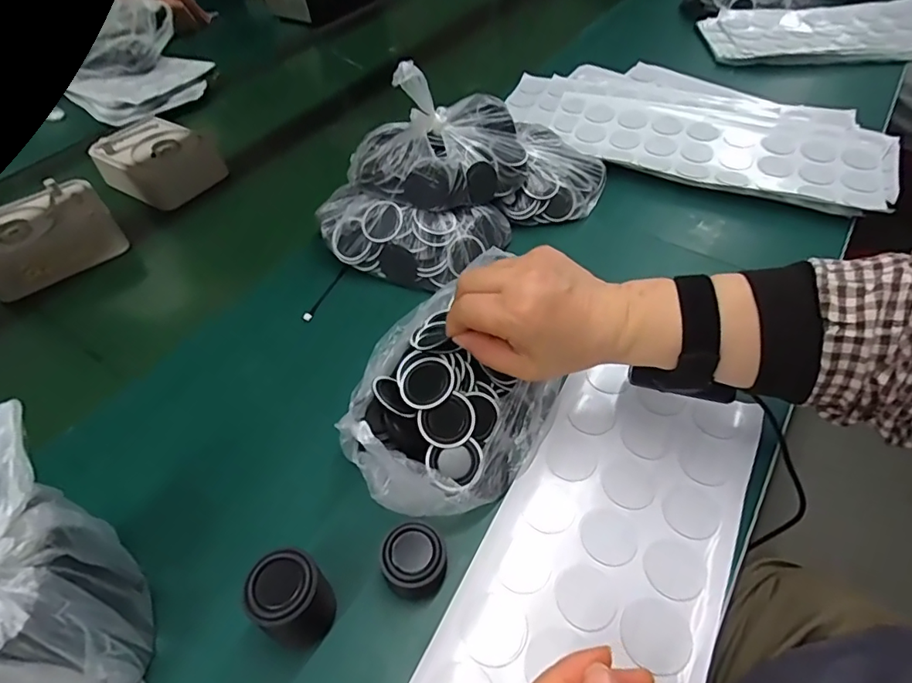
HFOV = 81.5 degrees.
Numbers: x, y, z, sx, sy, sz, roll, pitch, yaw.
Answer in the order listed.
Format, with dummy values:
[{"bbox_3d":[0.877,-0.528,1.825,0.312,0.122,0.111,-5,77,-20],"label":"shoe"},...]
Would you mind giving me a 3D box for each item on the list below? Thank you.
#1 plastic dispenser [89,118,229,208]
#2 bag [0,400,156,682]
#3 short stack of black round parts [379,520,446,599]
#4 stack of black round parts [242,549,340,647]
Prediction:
[{"bbox_3d":[-0.346,-0.211,0.617,0.101,0.056,0.093,26,55,23],"label":"plastic dispenser"},{"bbox_3d":[-0.201,0.120,0.268,0.049,0.128,0.120,-21,51,-14],"label":"bag"},{"bbox_3d":[-0.026,0.134,0.323,0.036,0.026,0.038,-28,53,-20],"label":"short stack of black round parts"},{"bbox_3d":[-0.090,0.145,0.297,0.036,0.055,0.037,34,59,28],"label":"stack of black round parts"}]

